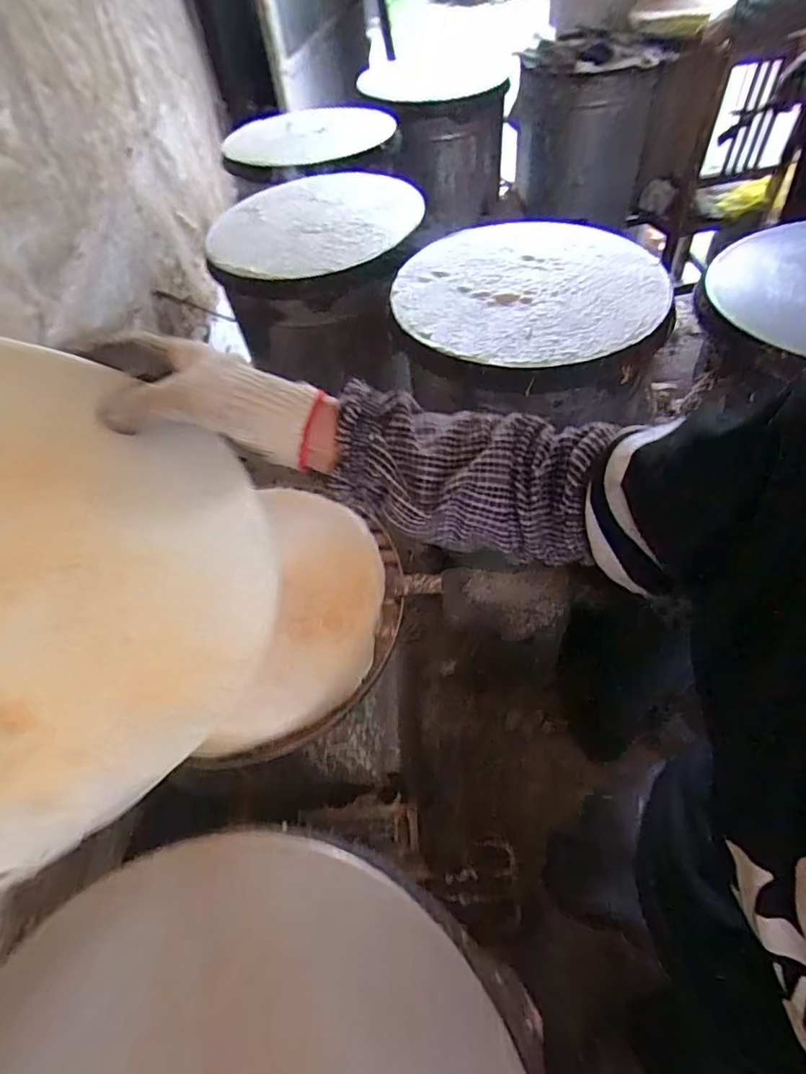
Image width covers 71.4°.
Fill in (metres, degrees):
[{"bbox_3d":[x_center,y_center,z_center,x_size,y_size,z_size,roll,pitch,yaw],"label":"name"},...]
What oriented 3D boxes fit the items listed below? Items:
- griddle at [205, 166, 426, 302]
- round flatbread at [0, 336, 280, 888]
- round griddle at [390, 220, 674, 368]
[{"bbox_3d":[-0.150,-0.555,0.990,0.351,0.047,0.386,-1,60,2],"label":"griddle"},{"bbox_3d":[-0.269,0.054,0.377,0.340,0.359,0.020,-53,35,-5],"label":"round flatbread"},{"bbox_3d":[0.190,-0.378,0.847,0.391,0.030,0.391,-3,52,4],"label":"round griddle"}]

